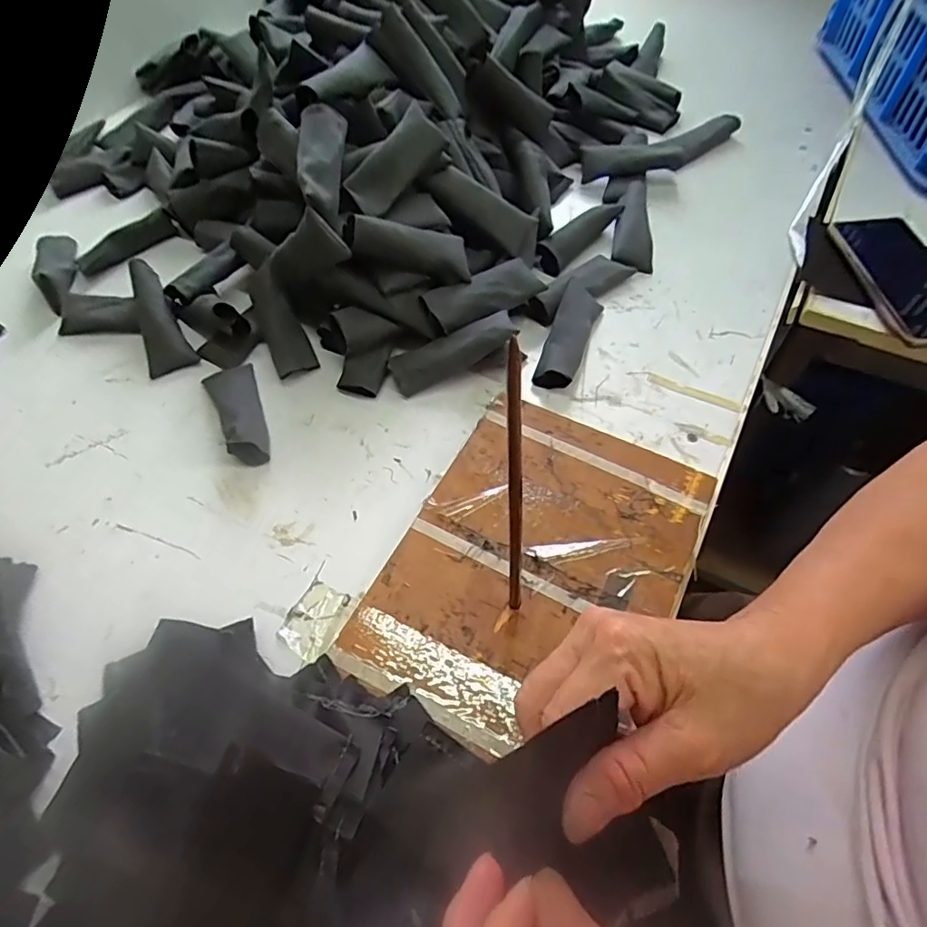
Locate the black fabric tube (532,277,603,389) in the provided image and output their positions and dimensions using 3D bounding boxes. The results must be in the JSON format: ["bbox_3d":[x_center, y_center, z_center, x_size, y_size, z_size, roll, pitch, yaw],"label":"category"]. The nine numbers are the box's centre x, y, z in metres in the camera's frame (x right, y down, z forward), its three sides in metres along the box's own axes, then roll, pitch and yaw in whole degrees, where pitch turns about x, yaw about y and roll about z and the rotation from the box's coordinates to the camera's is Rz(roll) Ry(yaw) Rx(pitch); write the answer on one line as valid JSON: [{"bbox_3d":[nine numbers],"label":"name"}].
[{"bbox_3d":[0.091,-0.110,0.478,0.033,0.027,0.105,17,60,13],"label":"black fabric tube"}]

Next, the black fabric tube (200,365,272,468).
[{"bbox_3d":[-0.182,-0.045,0.449,0.037,0.030,0.102,-22,59,-12],"label":"black fabric tube"}]

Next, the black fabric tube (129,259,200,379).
[{"bbox_3d":[-0.273,-0.130,0.497,0.038,0.014,0.106,-22,82,-12],"label":"black fabric tube"}]

